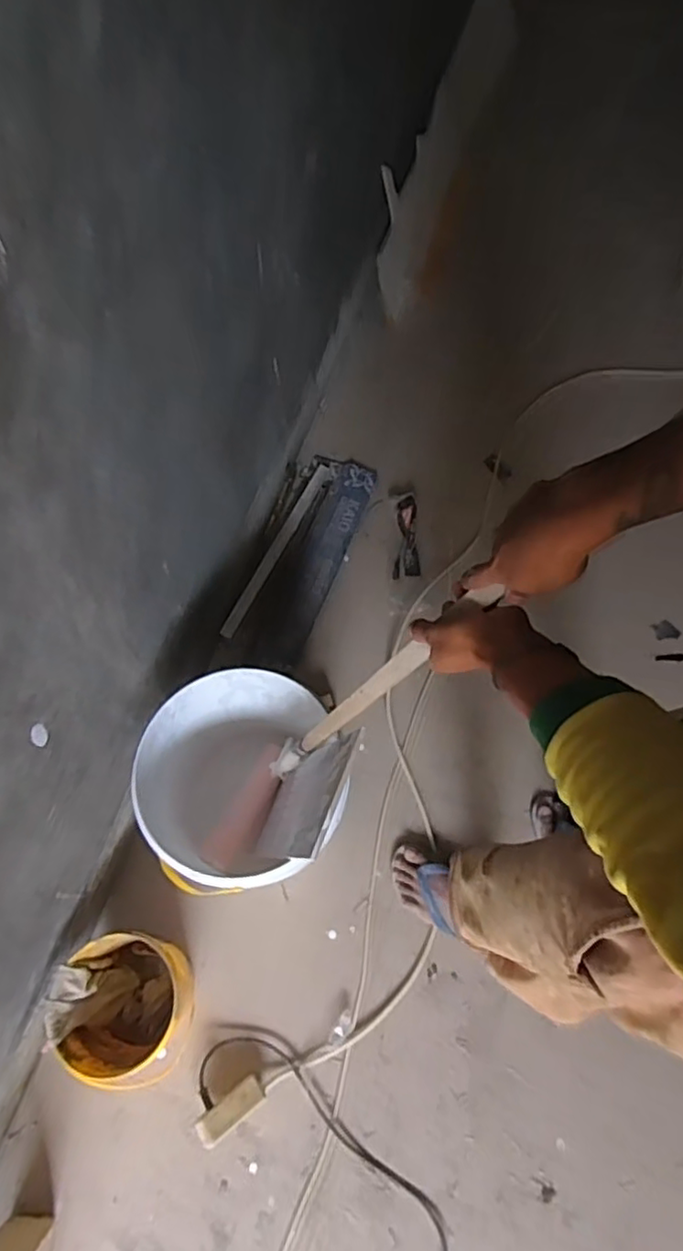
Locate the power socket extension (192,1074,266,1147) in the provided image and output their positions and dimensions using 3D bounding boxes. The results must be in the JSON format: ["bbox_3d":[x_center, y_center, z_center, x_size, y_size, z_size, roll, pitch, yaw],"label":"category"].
[{"bbox_3d":[-0.172,0.746,0.990,0.111,0.030,0.043,-23,66,-39],"label":"power socket extension"}]

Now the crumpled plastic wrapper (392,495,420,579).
[{"bbox_3d":[0.148,-0.204,1.462,0.058,0.020,0.196,1,79,-2],"label":"crumpled plastic wrapper"}]

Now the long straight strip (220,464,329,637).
[{"bbox_3d":[-0.145,-0.181,1.454,0.029,0.013,0.490,24,66,8],"label":"long straight strip"}]

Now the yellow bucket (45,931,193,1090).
[{"bbox_3d":[-0.335,0.590,1.010,0.189,0.170,0.184,1,65,-2],"label":"yellow bucket"}]

